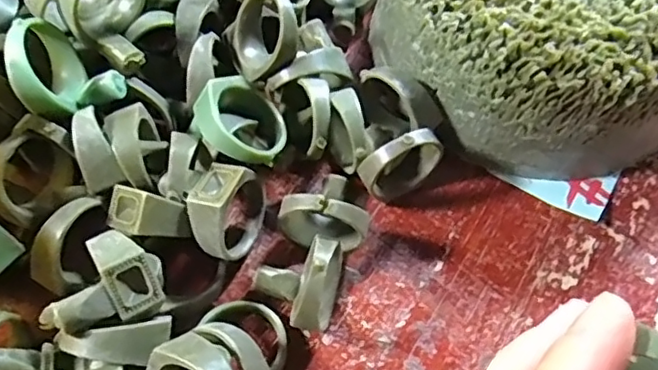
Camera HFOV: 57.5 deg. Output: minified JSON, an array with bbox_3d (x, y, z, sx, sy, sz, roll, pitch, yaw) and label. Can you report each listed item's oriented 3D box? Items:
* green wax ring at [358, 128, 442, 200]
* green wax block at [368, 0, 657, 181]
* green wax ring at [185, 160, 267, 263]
[{"bbox_3d":[0.023,-0.007,0.182,0.027,0.030,0.008,-23,66,-12],"label":"green wax ring"},{"bbox_3d":[0.072,-0.057,0.197,0.101,0.046,0.100,23,67,10],"label":"green wax block"},{"bbox_3d":[-0.030,0.009,0.175,0.016,0.028,0.024,24,66,10],"label":"green wax ring"}]

